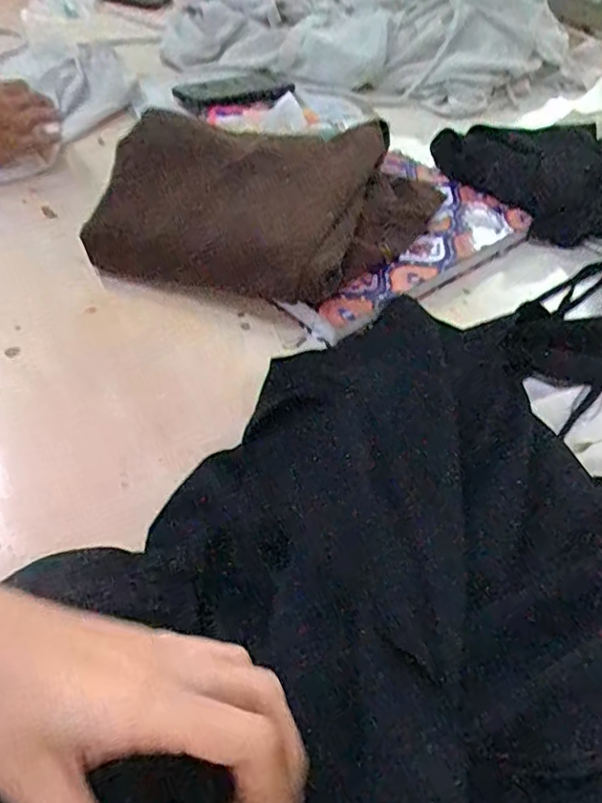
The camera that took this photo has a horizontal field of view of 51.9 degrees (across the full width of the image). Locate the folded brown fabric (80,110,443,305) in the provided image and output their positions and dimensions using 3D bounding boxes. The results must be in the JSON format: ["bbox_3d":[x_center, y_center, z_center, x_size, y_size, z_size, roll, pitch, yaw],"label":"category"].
[{"bbox_3d":[-0.026,-0.193,0.594,0.297,0.088,0.238,14,47,7],"label":"folded brown fabric"}]

